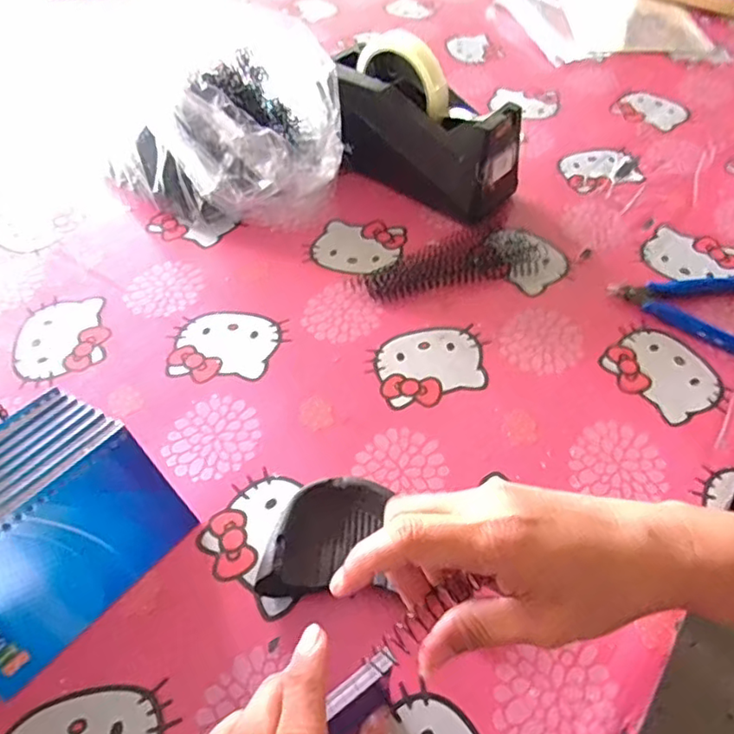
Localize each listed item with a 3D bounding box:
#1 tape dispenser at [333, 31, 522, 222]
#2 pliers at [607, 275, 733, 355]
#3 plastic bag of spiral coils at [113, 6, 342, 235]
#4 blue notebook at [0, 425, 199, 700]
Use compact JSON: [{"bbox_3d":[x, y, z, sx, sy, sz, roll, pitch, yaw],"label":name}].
[{"bbox_3d":[0.046,-0.225,0.549,0.191,0.119,0.073,31,57,23],"label":"tape dispenser"},{"bbox_3d":[0.276,-0.059,0.484,0.122,0.010,0.091,31,57,23],"label":"pliers"},{"bbox_3d":[-0.123,-0.208,0.542,0.198,0.117,0.172,-26,55,-20],"label":"plastic bag of spiral coils"},{"bbox_3d":[-0.165,0.104,0.324,0.129,0.081,0.004,-42,28,-30],"label":"blue notebook"}]

